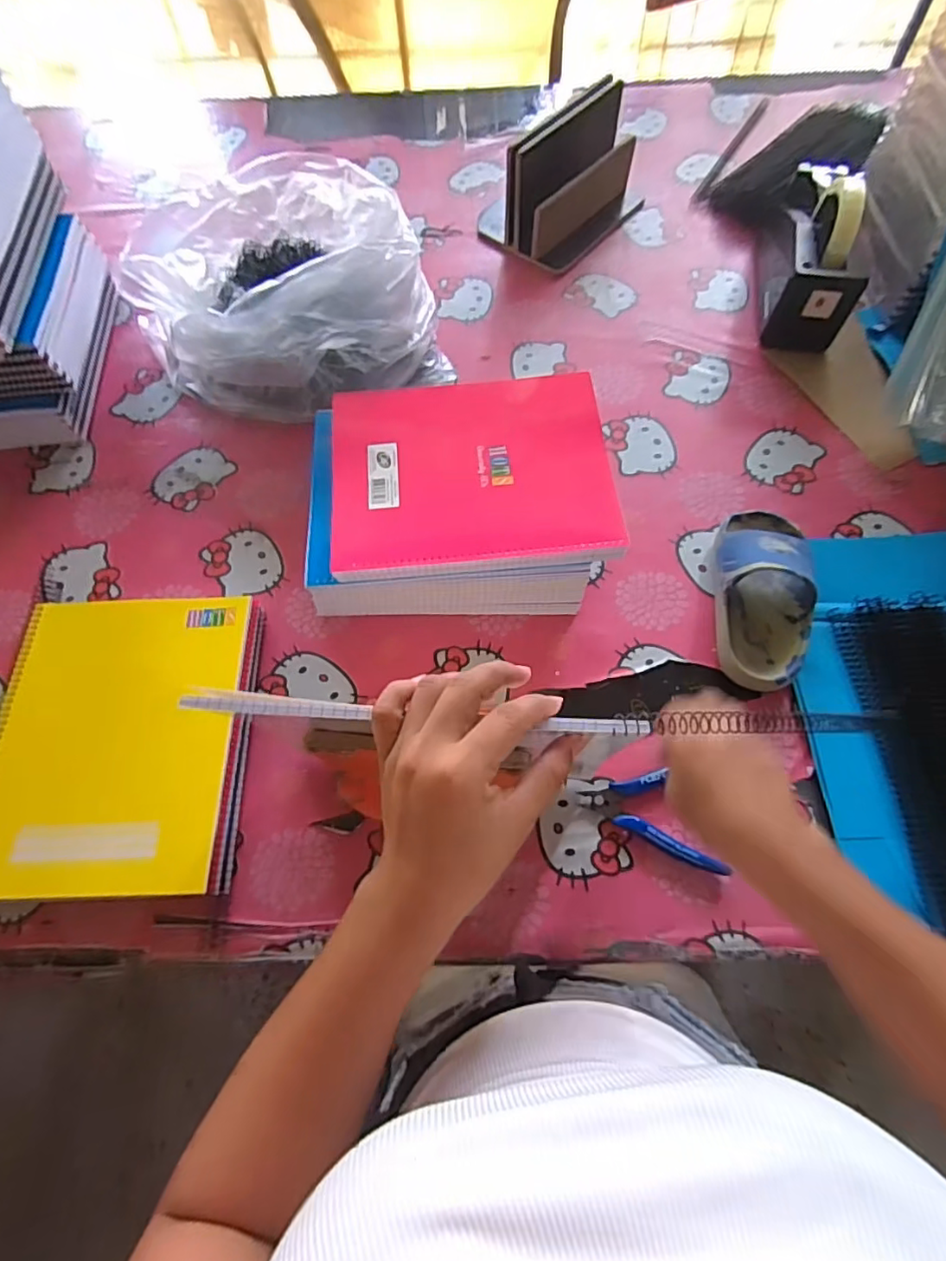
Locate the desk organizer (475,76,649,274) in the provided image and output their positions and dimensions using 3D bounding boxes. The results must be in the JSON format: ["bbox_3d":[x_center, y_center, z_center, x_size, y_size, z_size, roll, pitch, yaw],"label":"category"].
[{"bbox_3d":[0.118,-0.586,0.733,0.136,0.128,0.203,38,72,17],"label":"desk organizer"}]

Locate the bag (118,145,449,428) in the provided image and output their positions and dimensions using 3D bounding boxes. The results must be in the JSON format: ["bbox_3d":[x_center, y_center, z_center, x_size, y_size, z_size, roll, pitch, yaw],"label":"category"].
[{"bbox_3d":[-0.215,-0.373,0.635,0.274,0.152,0.280,-30,68,-11],"label":"bag"}]

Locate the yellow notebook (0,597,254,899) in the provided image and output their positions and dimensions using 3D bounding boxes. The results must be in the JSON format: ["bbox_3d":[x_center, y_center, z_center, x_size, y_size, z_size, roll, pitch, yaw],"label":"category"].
[{"bbox_3d":[-0.302,0.089,0.498,0.199,0.034,0.252,-3,66,0],"label":"yellow notebook"}]

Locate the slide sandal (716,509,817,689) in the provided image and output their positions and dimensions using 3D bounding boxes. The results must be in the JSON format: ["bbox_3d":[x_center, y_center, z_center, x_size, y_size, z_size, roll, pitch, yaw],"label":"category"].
[{"bbox_3d":[0.265,-0.036,0.526,0.083,0.051,0.180,9,66,6],"label":"slide sandal"}]

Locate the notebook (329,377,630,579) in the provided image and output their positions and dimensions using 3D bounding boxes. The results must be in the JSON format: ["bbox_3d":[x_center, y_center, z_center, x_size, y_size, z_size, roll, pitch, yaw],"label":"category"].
[{"bbox_3d":[-0.002,-0.147,0.524,0.245,0.017,0.201,-4,66,0],"label":"notebook"}]

